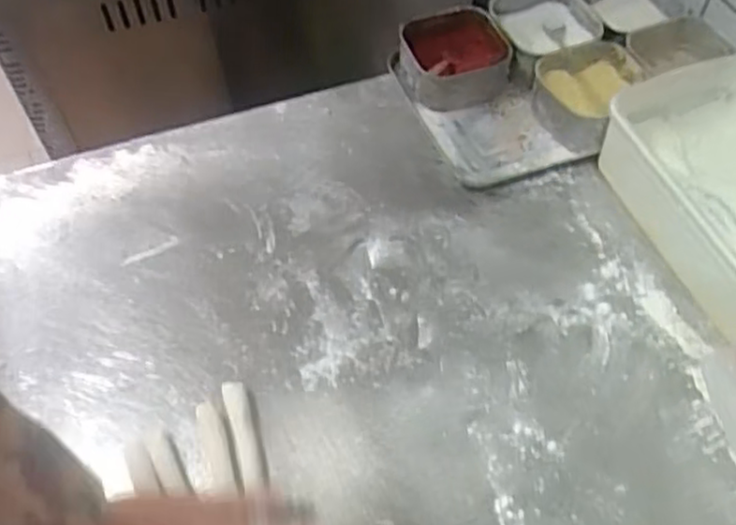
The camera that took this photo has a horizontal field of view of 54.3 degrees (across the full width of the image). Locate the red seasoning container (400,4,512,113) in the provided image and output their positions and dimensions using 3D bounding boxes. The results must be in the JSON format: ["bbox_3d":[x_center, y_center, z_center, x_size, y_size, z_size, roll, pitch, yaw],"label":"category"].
[{"bbox_3d":[0.089,-0.207,0.730,0.105,0.044,0.106,-6,57,-2],"label":"red seasoning container"}]

